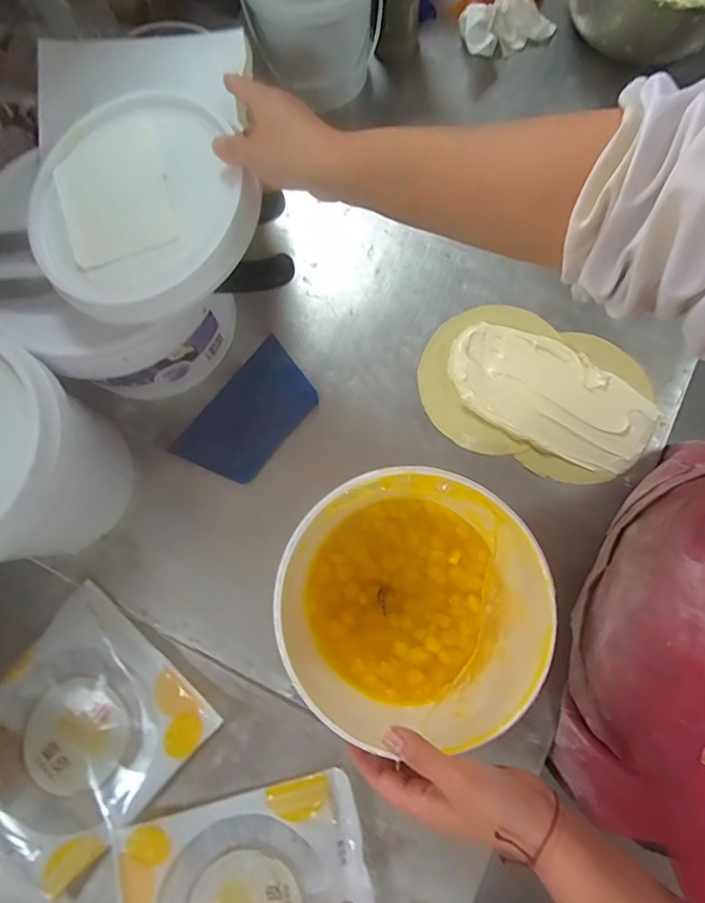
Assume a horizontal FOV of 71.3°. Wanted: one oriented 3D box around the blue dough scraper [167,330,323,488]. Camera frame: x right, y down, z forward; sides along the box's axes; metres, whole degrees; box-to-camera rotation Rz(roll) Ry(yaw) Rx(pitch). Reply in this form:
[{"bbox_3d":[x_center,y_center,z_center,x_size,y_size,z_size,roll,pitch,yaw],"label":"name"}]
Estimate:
[{"bbox_3d":[-0.120,-0.044,0.584,0.101,0.010,0.170,38,82,9],"label":"blue dough scraper"}]

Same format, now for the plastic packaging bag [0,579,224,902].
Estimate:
[{"bbox_3d":[-0.287,0.288,0.505,0.204,0.045,0.222,42,82,9],"label":"plastic packaging bag"}]

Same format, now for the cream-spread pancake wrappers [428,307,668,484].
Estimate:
[{"bbox_3d":[0.214,-0.068,0.576,0.261,0.023,0.176,21,79,6],"label":"cream-spread pancake wrappers"}]

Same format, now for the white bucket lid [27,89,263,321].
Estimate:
[{"bbox_3d":[-0.178,-0.211,0.417,0.188,0.026,0.190,-1,83,6],"label":"white bucket lid"}]

